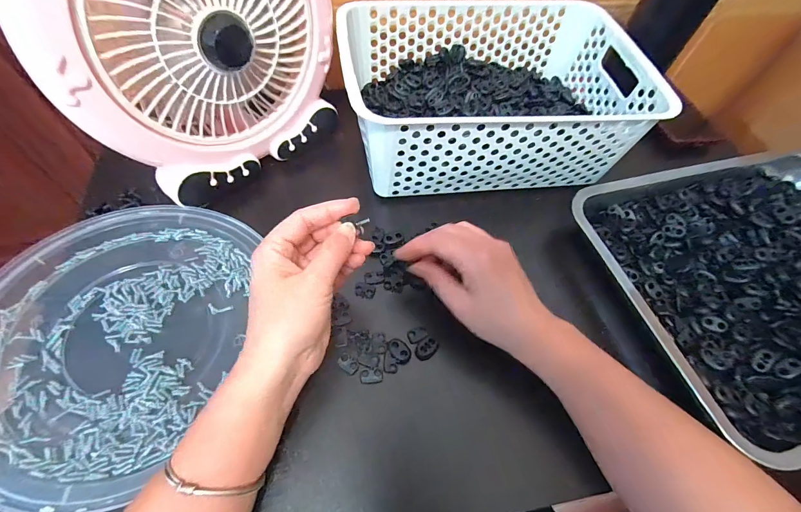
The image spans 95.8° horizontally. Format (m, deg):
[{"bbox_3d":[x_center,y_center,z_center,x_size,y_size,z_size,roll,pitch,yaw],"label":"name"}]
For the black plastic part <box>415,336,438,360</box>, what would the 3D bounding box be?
[{"bbox_3d":[0.022,0.079,0.311,0.015,0.007,0.020,40,63,19],"label":"black plastic part"}]

